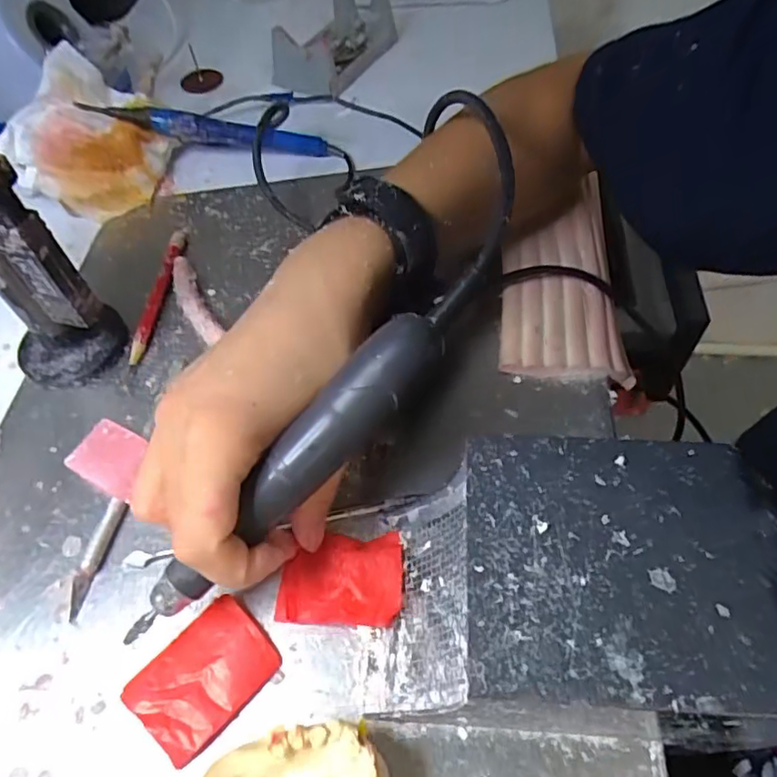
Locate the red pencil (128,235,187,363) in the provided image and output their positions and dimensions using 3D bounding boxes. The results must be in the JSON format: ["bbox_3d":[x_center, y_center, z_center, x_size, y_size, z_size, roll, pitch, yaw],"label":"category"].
[{"bbox_3d":[-0.142,-0.061,0.372,0.008,0.006,0.109,0,56,5],"label":"red pencil"}]

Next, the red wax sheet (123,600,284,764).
[{"bbox_3d":[-0.075,0.117,0.244,0.041,0.008,0.053,36,66,25],"label":"red wax sheet"}]

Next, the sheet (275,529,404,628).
[{"bbox_3d":[-0.021,0.082,0.262,0.054,0.006,0.039,-3,55,11],"label":"sheet"}]

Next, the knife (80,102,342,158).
[{"bbox_3d":[-0.125,-0.188,0.433,0.178,0.020,0.015,6,55,-9],"label":"knife"}]

